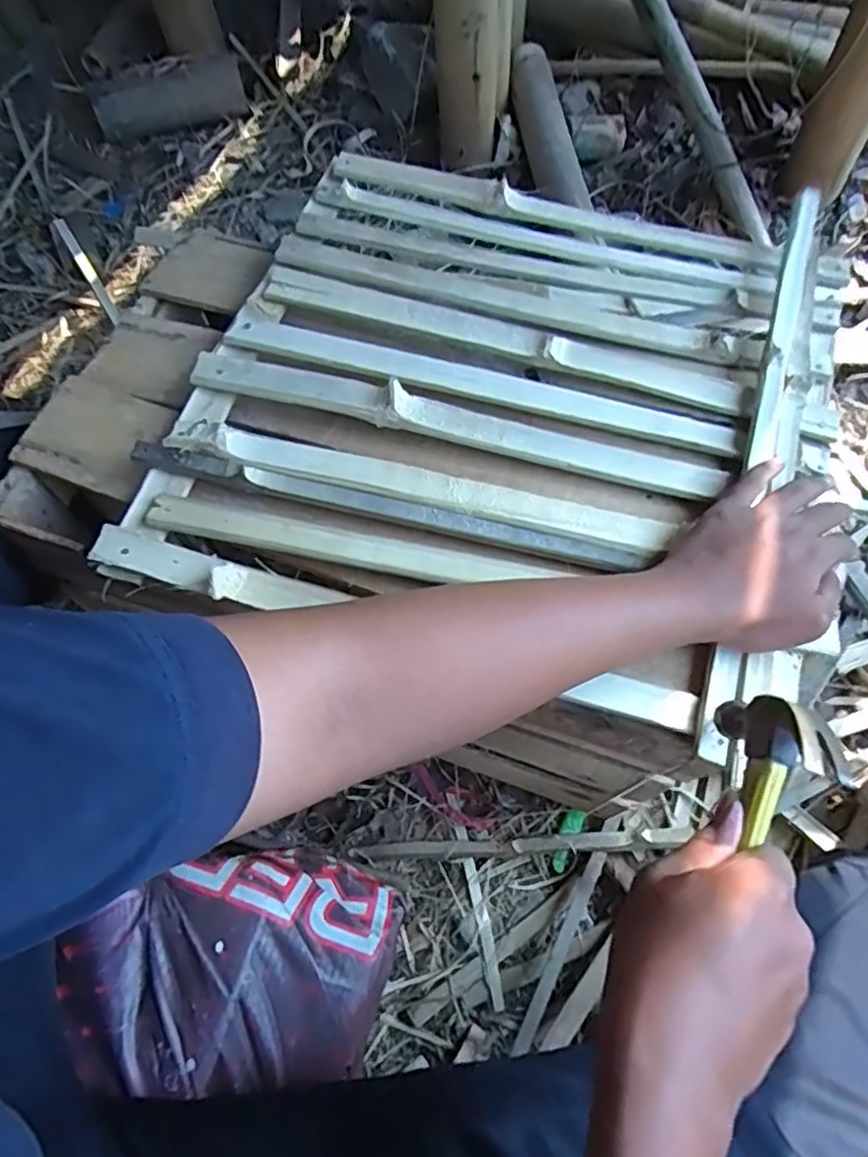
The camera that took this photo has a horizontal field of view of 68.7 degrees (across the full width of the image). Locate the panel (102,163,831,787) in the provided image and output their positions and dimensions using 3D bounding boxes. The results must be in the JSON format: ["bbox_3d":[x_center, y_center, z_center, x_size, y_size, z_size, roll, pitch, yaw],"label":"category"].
[{"bbox_3d":[0.066,-0.158,0.513,0.467,0.039,0.454,16,64,5],"label":"panel"}]

